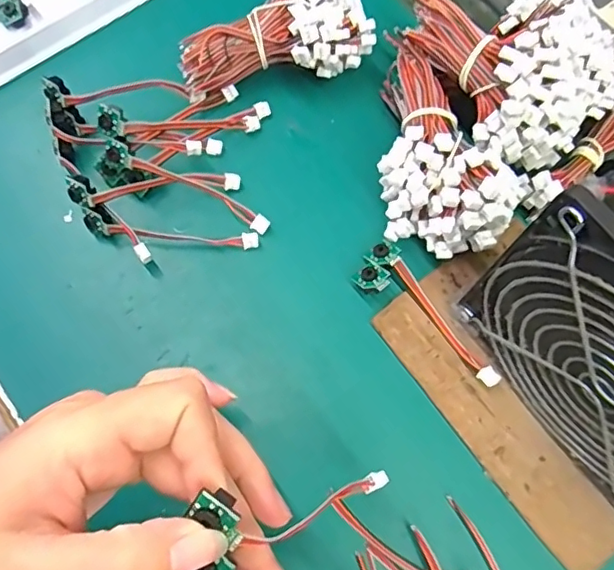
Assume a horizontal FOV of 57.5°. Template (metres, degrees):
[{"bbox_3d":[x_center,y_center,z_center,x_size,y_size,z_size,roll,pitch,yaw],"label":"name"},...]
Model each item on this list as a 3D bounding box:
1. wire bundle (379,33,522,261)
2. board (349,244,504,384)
[{"bbox_3d":[0.067,-0.072,0.286,0.059,0.046,0.115,2,72,1],"label":"wire bundle"},{"bbox_3d":[0.060,0.014,0.270,0.084,0.012,0.028,43,76,13],"label":"board"}]

